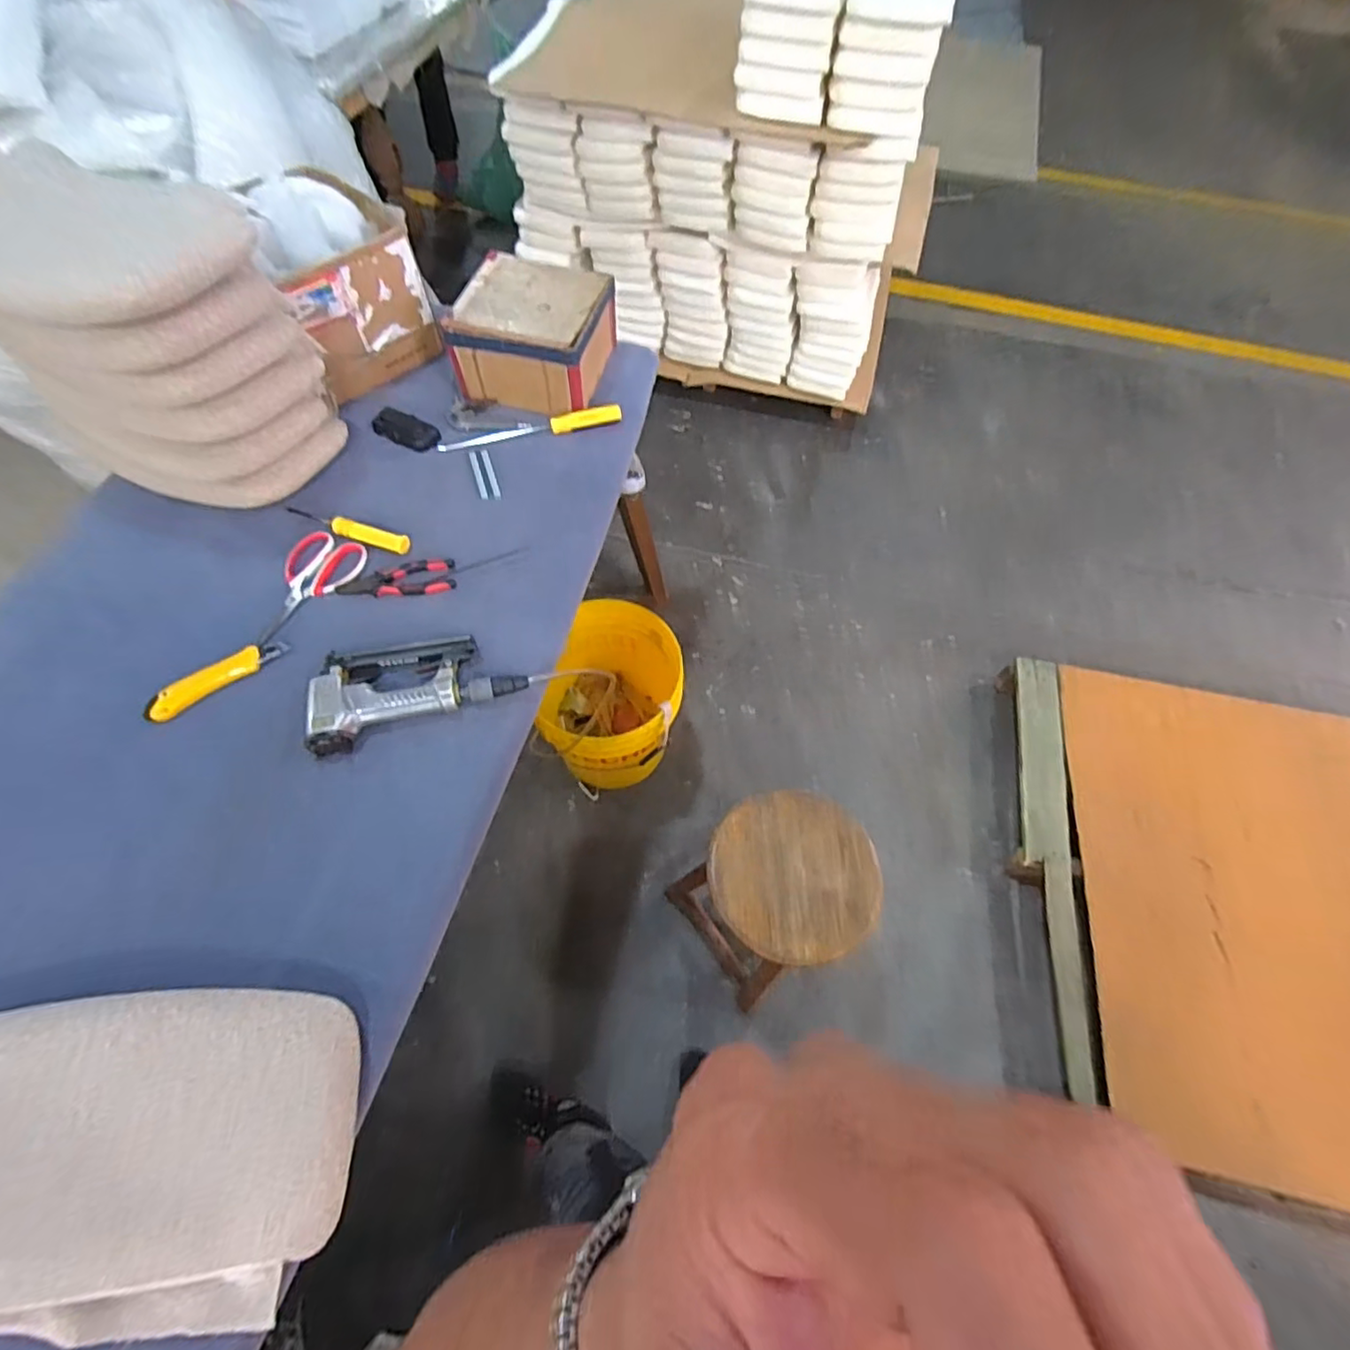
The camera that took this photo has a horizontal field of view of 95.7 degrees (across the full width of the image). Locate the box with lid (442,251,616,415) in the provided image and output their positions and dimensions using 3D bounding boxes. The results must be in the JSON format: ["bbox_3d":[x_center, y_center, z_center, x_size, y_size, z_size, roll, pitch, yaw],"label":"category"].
[{"bbox_3d":[-0.231,-0.566,1.017,0.206,0.131,0.216,12,61,5],"label":"box with lid"}]

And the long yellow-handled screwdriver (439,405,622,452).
[{"bbox_3d":[-0.229,-0.398,0.983,0.289,0.022,0.031,-13,62,-9],"label":"long yellow-handled screwdriver"}]

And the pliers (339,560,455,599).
[{"bbox_3d":[-0.384,-0.129,0.845,0.153,0.011,0.053,-12,61,-8],"label":"pliers"}]

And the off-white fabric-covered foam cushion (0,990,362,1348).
[{"bbox_3d":[-0.517,0.418,0.527,0.449,0.093,0.249,-1,60,-2],"label":"off-white fabric-covered foam cushion"}]

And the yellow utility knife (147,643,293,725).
[{"bbox_3d":[-0.576,0.000,0.766,0.166,0.021,0.038,-35,67,-19],"label":"yellow utility knife"}]

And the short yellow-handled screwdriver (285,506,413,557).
[{"bbox_3d":[-0.478,-0.212,0.885,0.203,0.021,0.034,15,61,7],"label":"short yellow-handled screwdriver"}]

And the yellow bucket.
[{"bbox_3d":[-0.139,0.060,1.413,0.296,0.386,0.323,1,60,-1],"label":"yellow bucket"}]

